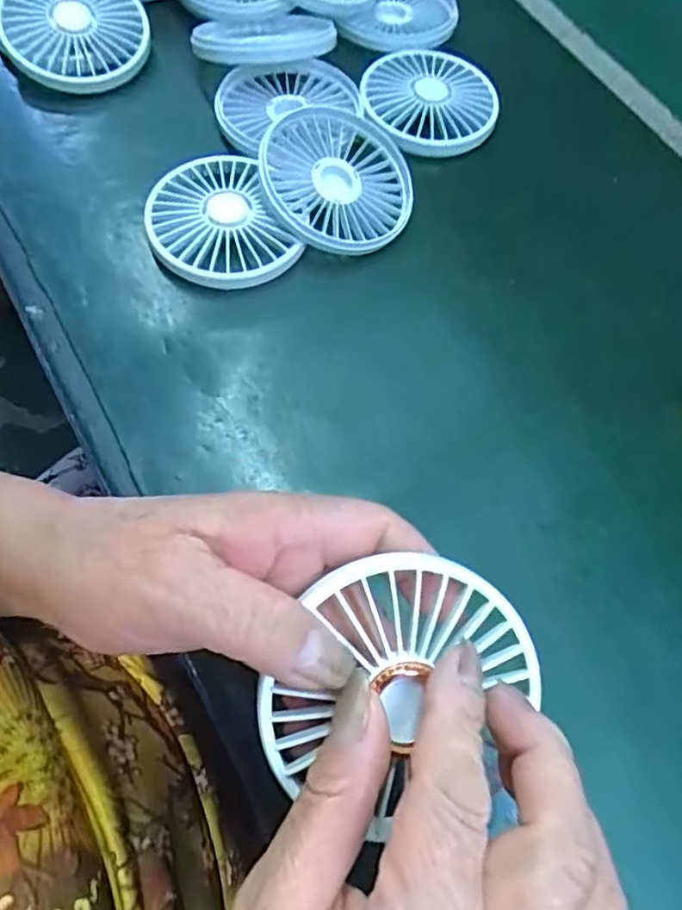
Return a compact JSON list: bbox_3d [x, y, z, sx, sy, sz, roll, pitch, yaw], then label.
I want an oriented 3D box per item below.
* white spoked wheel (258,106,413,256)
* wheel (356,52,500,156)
[{"bbox_3d":[-0.001,-0.158,0.359,0.091,0.015,0.091,6,74,-20],"label":"white spoked wheel"},{"bbox_3d":[0.058,-0.233,0.408,0.087,0.018,0.088,2,64,-5],"label":"wheel"}]

